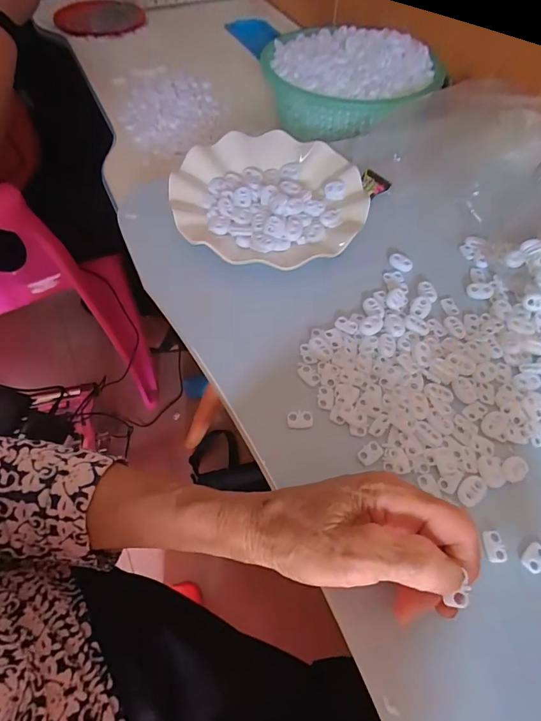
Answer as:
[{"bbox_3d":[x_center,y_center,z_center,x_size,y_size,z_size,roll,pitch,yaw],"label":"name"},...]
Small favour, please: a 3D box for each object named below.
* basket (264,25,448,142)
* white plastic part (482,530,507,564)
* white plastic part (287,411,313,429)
[{"bbox_3d":[0.103,-0.363,0.566,0.210,0.076,0.175,30,60,17],"label":"basket"},{"bbox_3d":[0.140,0.116,0.266,0.012,0.004,0.018,-5,57,-5],"label":"white plastic part"},{"bbox_3d":[0.021,0.042,0.305,0.018,0.004,0.012,-3,57,-4],"label":"white plastic part"}]

